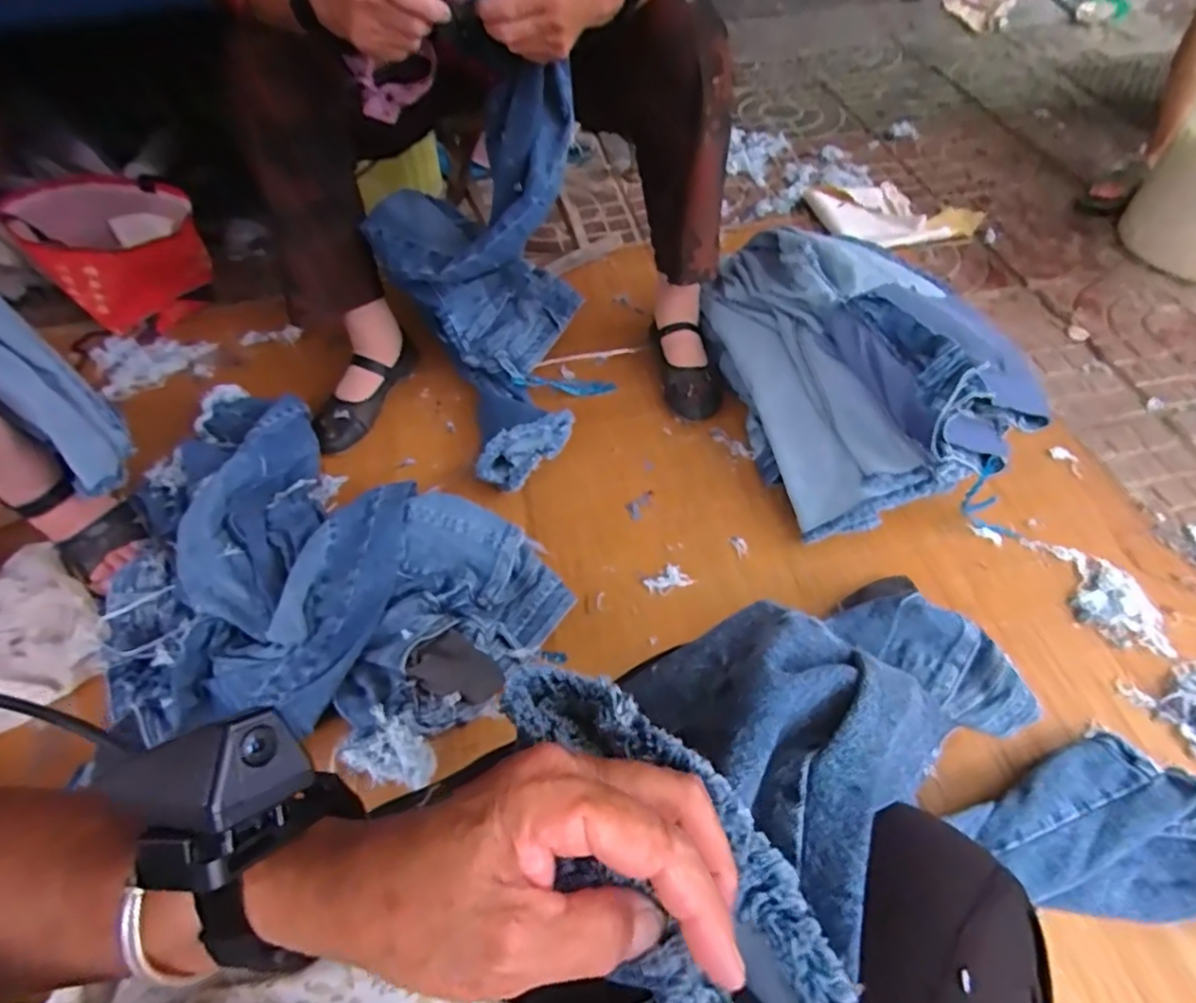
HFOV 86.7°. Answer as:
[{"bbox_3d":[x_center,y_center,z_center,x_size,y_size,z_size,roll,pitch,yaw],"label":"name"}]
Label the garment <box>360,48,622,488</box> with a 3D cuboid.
[{"bbox_3d":[-0.142,-0.336,0.893,0.302,0.456,0.461,-16,53,-11],"label":"garment"}]

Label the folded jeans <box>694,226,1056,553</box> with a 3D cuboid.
[{"bbox_3d":[0.365,-0.198,0.897,0.309,0.227,0.467,-10,52,-7],"label":"folded jeans"}]

